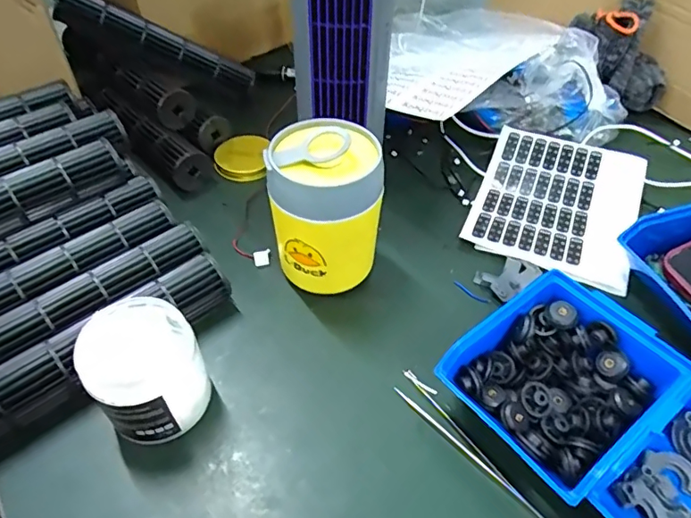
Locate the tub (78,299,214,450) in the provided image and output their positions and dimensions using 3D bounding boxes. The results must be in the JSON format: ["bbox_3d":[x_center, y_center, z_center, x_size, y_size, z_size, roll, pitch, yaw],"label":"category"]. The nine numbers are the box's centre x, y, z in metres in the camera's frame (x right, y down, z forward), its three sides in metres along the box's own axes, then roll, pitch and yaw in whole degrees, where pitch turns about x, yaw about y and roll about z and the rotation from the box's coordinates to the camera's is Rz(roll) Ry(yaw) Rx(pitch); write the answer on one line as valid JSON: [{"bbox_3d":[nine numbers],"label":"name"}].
[{"bbox_3d":[-0.137,0.081,0.361,0.069,0.085,0.072,1,48,-1],"label":"tub"}]

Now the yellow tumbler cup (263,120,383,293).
[{"bbox_3d":[-0.015,-0.033,0.430,0.089,0.138,0.080,-12,45,-9],"label":"yellow tumbler cup"}]

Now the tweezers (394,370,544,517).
[{"bbox_3d":[0.088,0.128,0.363,0.021,0.007,0.134,-37,57,-25],"label":"tweezers"}]

